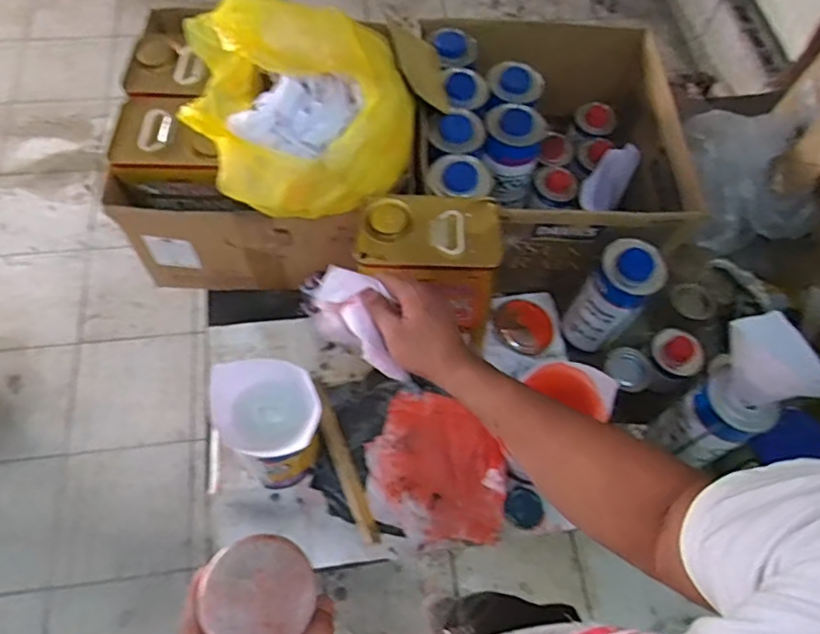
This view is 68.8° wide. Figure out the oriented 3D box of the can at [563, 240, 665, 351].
[{"bbox_3d":[0.287,-0.027,0.851,0.083,0.184,0.081,41,68,15],"label":"can"}]

